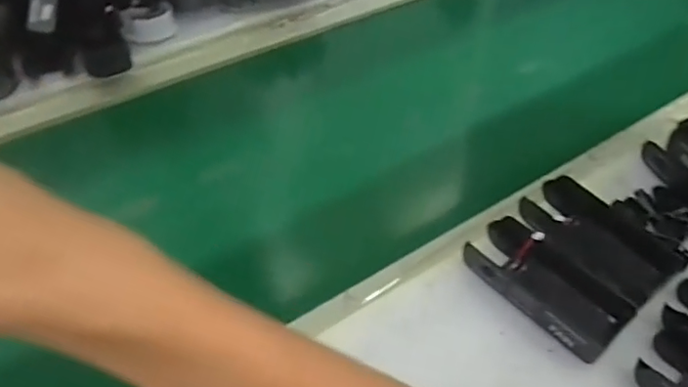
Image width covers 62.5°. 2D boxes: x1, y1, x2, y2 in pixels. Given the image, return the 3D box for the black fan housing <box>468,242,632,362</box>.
[{"bbox_3d":[0.136,0.062,0.382,0.052,0.016,0.103,-34,56,-29],"label":"black fan housing"}]

